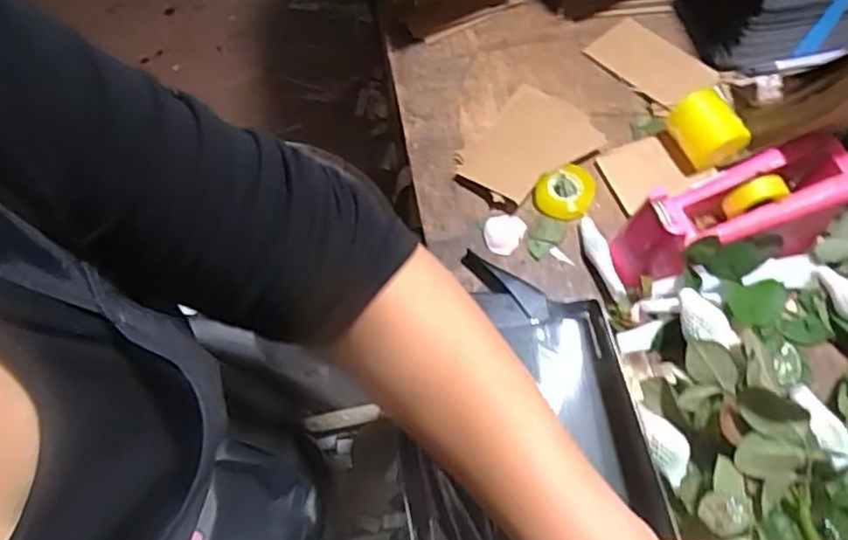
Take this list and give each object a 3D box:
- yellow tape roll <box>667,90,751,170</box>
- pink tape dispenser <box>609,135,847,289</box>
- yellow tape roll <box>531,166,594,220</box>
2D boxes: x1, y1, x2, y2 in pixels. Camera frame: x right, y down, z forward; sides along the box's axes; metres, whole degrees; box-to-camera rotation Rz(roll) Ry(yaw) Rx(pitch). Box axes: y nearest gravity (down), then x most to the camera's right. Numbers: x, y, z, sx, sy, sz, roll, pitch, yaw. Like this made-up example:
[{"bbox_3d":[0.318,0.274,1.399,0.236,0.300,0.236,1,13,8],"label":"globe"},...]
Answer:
[{"bbox_3d":[0.282,-0.144,0.646,0.059,0.047,0.068,-24,66,-9],"label":"yellow tape roll"},{"bbox_3d":[0.274,-0.049,0.582,0.206,0.108,0.072,-19,64,7],"label":"pink tape dispenser"},{"bbox_3d":[0.145,-0.080,0.656,0.054,0.018,0.063,29,69,16],"label":"yellow tape roll"}]

